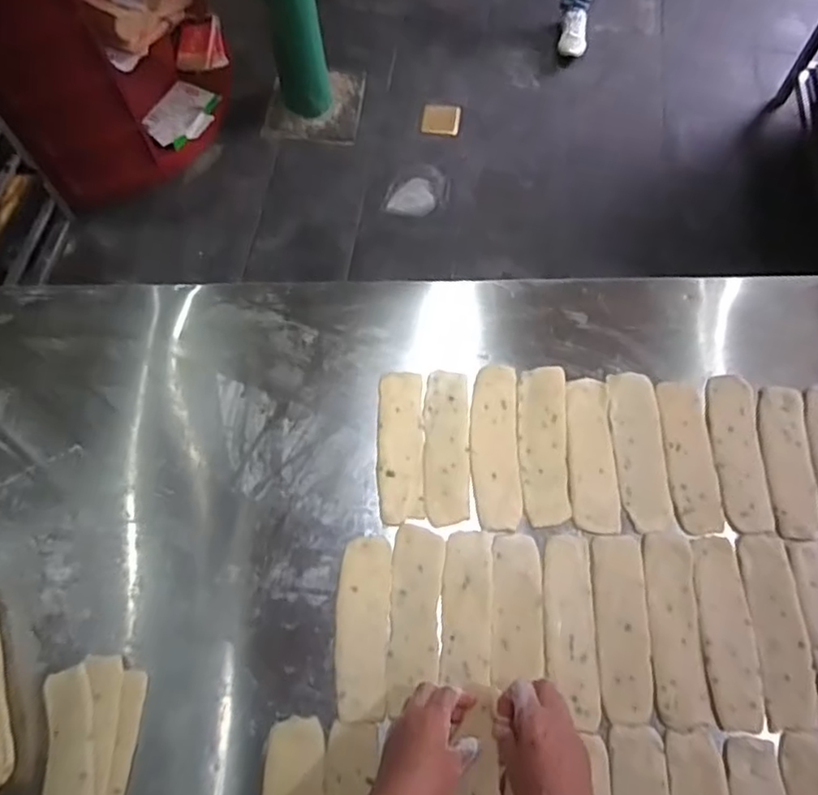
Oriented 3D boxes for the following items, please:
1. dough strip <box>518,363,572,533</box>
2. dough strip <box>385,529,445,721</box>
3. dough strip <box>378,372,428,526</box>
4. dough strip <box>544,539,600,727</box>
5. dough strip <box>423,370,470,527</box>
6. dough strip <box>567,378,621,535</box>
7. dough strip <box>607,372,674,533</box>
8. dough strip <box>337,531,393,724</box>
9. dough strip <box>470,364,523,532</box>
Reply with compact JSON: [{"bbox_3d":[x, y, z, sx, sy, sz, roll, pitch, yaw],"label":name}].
[{"bbox_3d":[0.166,0.054,0.779,0.058,0.006,0.202,3,66,2],"label":"dough strip"},{"bbox_3d":[0.007,0.236,0.697,0.056,0.004,0.189,4,66,3],"label":"dough strip"},{"bbox_3d":[-0.009,0.057,0.778,0.054,0.007,0.189,-1,66,0],"label":"dough strip"},{"bbox_3d":[0.177,0.249,0.692,0.053,0.004,0.193,2,66,2],"label":"dough strip"},{"bbox_3d":[0.046,0.057,0.778,0.055,0.004,0.193,1,66,1],"label":"dough strip"},{"bbox_3d":[0.222,0.067,0.774,0.056,0.004,0.193,1,66,1],"label":"dough strip"},{"bbox_3d":[0.283,0.061,0.775,0.058,0.004,0.200,1,66,1],"label":"dough strip"},{"bbox_3d":[-0.049,0.249,0.695,0.056,0.008,0.187,1,66,2],"label":"dough strip"},{"bbox_3d":[0.106,0.055,0.779,0.058,0.004,0.210,1,66,1],"label":"dough strip"}]

